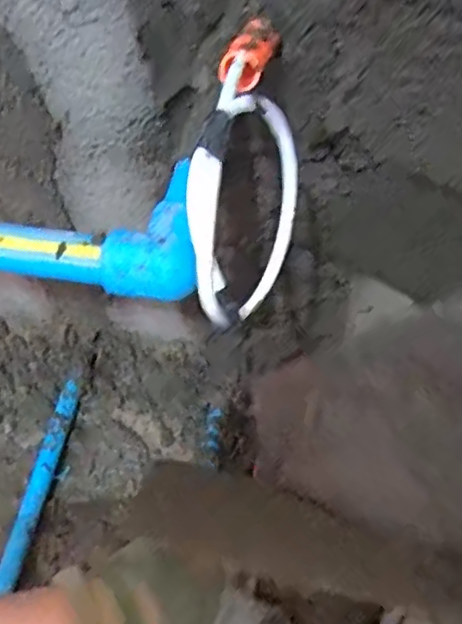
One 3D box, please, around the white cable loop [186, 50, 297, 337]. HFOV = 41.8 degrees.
[{"bbox_3d":[0.006,-0.051,0.295,0.015,0.096,0.113,8,55,29],"label":"white cable loop"}]

